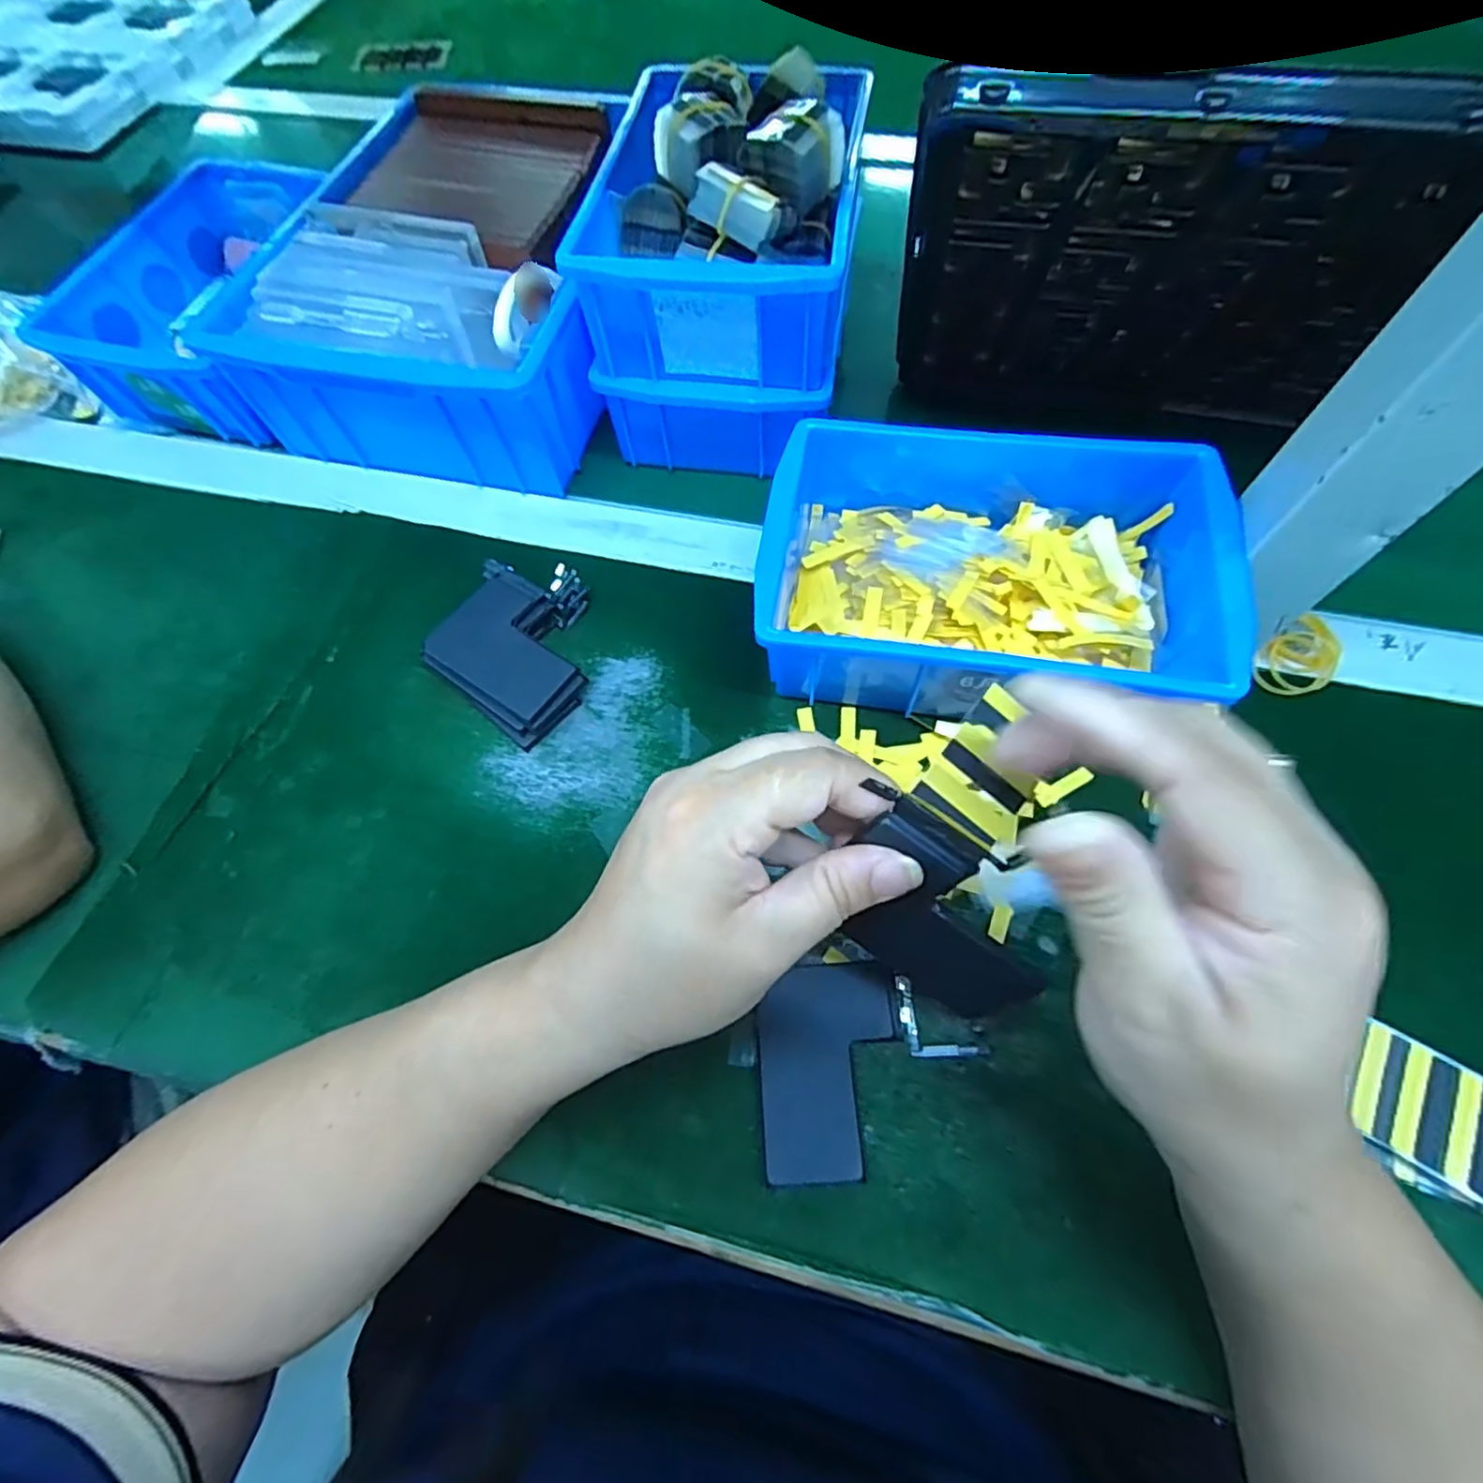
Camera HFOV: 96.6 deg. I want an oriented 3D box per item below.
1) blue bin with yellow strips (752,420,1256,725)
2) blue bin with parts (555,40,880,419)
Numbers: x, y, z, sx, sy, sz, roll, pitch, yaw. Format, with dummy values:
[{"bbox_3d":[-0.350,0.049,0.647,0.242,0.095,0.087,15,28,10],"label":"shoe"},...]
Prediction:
[{"bbox_3d":[0.114,-0.084,0.324,0.198,0.074,0.141,10,65,6],"label":"blue bin with yellow strips"},{"bbox_3d":[-0.005,-0.281,0.357,0.131,0.084,0.182,6,65,5],"label":"blue bin with parts"}]

